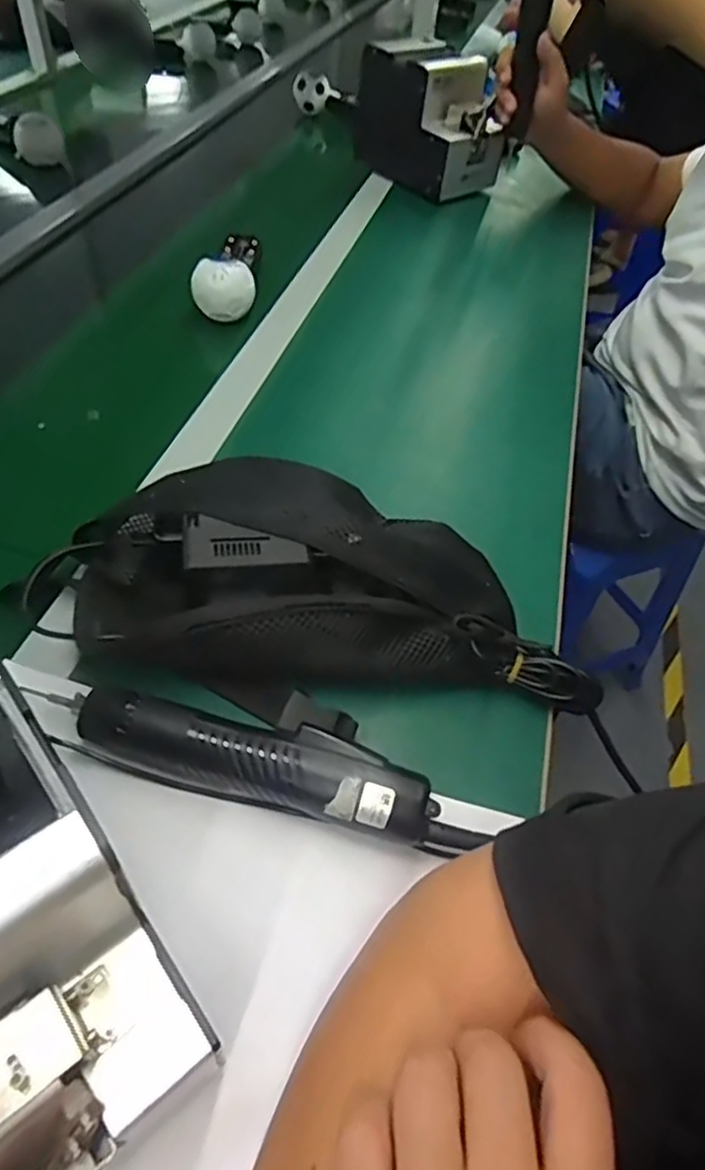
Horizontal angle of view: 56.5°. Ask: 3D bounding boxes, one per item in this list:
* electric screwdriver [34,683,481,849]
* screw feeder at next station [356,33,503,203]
[{"bbox_3d":[-0.057,0.098,0.366,0.257,0.038,0.043,17,51,8],"label":"electric screwdriver"},{"bbox_3d":[0.102,-0.663,0.931,0.108,0.136,0.218,-29,59,-27],"label":"screw feeder at next station"}]

